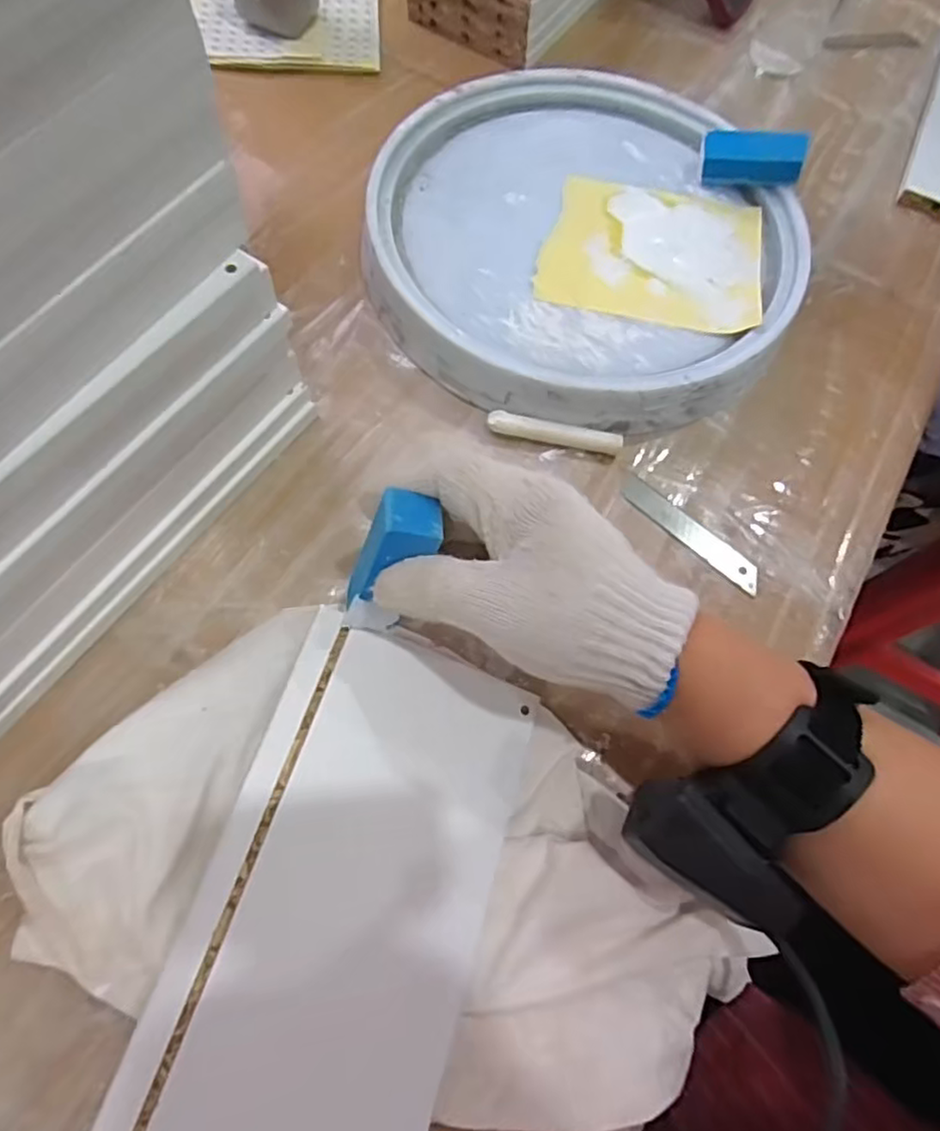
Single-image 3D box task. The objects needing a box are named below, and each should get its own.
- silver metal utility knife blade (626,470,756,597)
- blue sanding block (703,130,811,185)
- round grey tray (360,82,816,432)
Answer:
[{"bbox_3d":[0.129,-0.020,0.395,0.094,0.005,0.020,41,69,13],"label":"silver metal utility knife blade"},{"bbox_3d":[0.197,-0.283,0.469,0.065,0.026,0.026,11,65,16],"label":"blue sanding block"},{"bbox_3d":[0.077,-0.215,0.459,0.278,0.044,0.276,2,66,-4],"label":"round grey tray"}]

